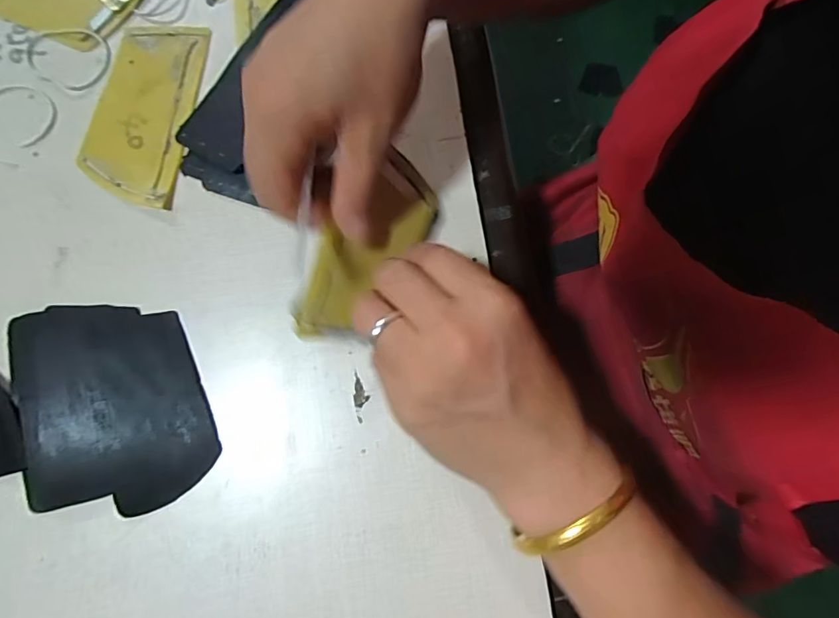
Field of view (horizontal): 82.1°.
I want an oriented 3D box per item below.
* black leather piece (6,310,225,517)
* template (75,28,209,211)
[{"bbox_3d":[-0.175,0.054,0.276,0.101,0.005,0.118,-12,82,-6],"label":"black leather piece"},{"bbox_3d":[-0.175,-0.127,0.307,0.064,0.004,0.120,13,79,2],"label":"template"}]

